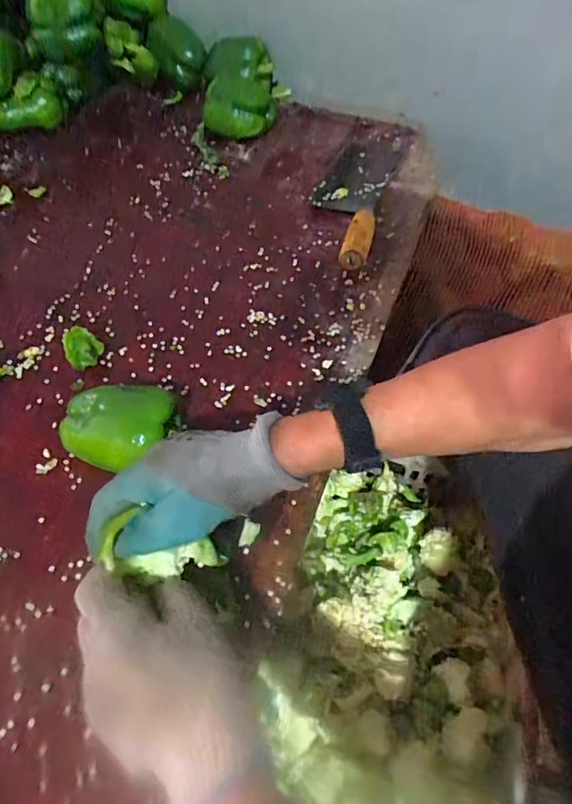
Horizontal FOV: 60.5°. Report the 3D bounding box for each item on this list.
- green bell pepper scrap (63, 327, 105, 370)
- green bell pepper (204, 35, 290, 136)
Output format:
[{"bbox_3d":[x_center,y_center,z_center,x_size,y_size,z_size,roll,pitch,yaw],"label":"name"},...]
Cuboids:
[{"bbox_3d":[-0.202,-0.054,0.490,0.035,0.022,0.037,1,58,-2],"label":"green bell pepper scrap"},{"bbox_3d":[-0.063,-0.451,0.704,0.110,0.119,0.111,7,58,2],"label":"green bell pepper"}]

